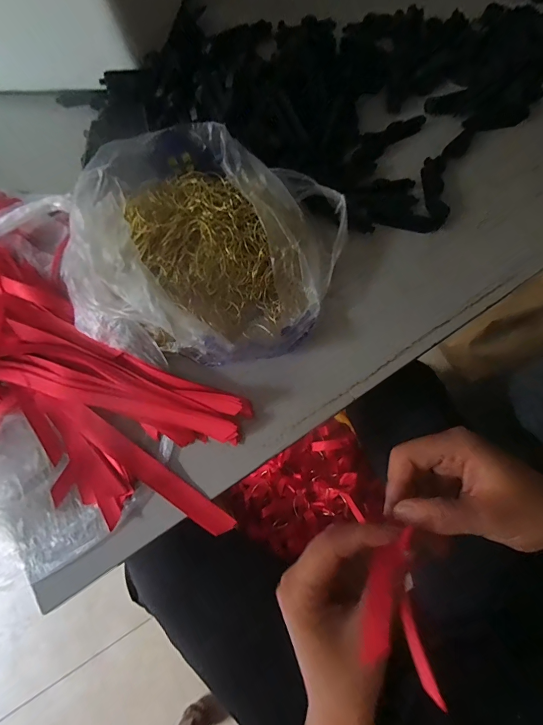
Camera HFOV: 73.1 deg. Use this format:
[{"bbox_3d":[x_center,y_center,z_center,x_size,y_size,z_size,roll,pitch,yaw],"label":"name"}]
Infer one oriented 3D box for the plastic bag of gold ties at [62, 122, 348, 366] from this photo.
[{"bbox_3d":[-0.058,-0.101,0.336,0.221,0.080,0.215,20,73,9],"label":"plastic bag of gold ties"}]

